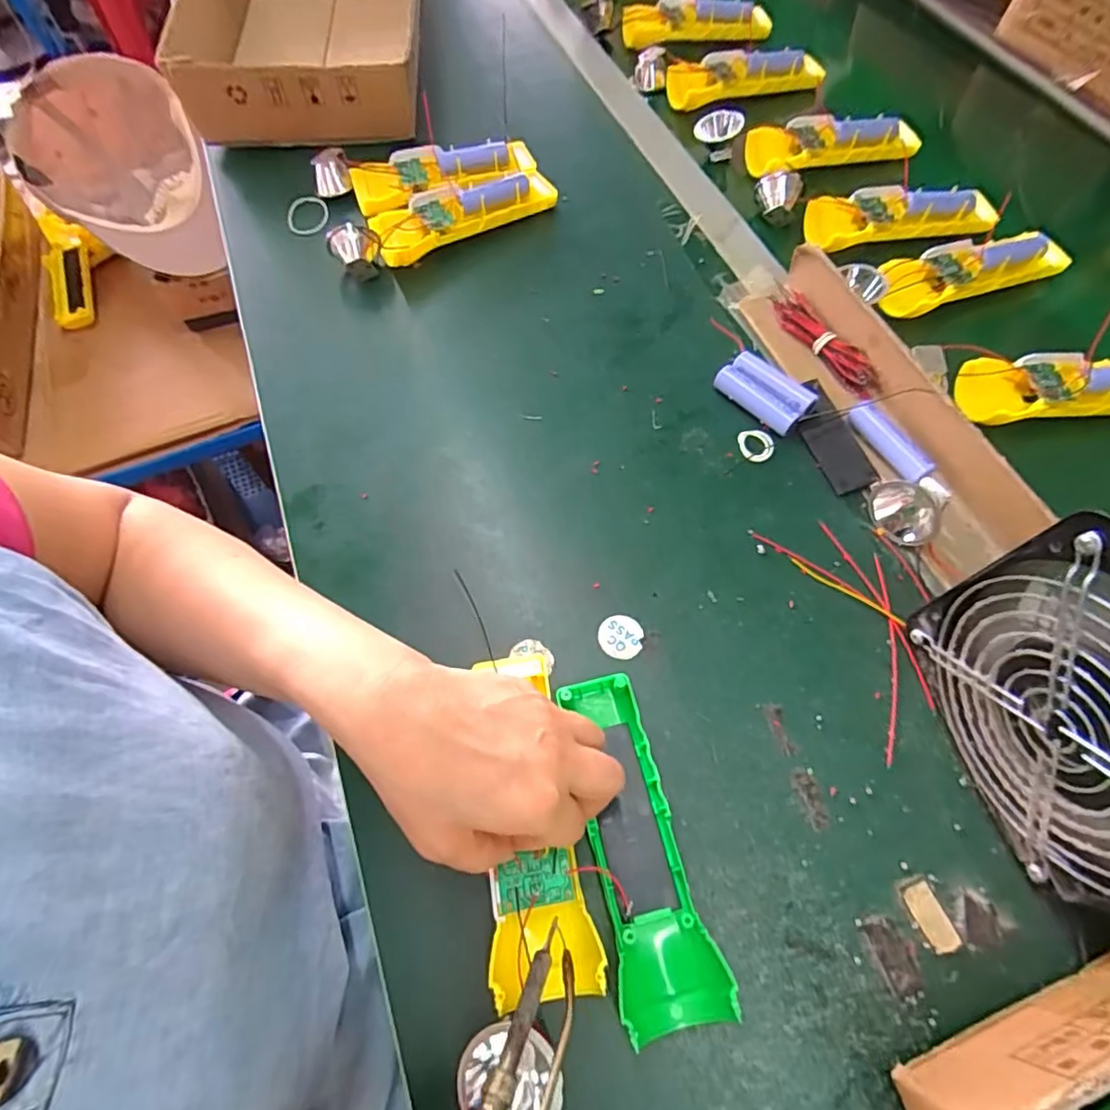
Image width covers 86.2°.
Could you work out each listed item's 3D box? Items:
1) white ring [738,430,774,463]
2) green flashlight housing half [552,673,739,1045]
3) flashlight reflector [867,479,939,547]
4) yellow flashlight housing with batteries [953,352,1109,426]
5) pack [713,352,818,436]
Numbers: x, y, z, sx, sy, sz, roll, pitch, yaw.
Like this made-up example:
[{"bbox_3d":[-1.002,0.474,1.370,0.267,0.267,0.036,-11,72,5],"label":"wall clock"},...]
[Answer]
[{"bbox_3d":[0.142,-0.077,0.419,0.025,0.004,0.025,-1,64,2],"label":"white ring"},{"bbox_3d":[0.042,0.144,0.302,0.048,0.023,0.162,-11,64,-2],"label":"green flashlight housing half"},{"bbox_3d":[0.222,-0.028,0.377,0.041,0.030,0.035,38,72,19],"label":"flashlight reflector"},{"bbox_3d":[0.376,-0.120,0.427,0.157,0.027,0.047,-6,64,0],"label":"yellow flashlight housing with batteries"},{"bbox_3d":[0.151,-0.117,0.427,0.033,0.018,0.064,-42,69,-16],"label":"pack"}]

